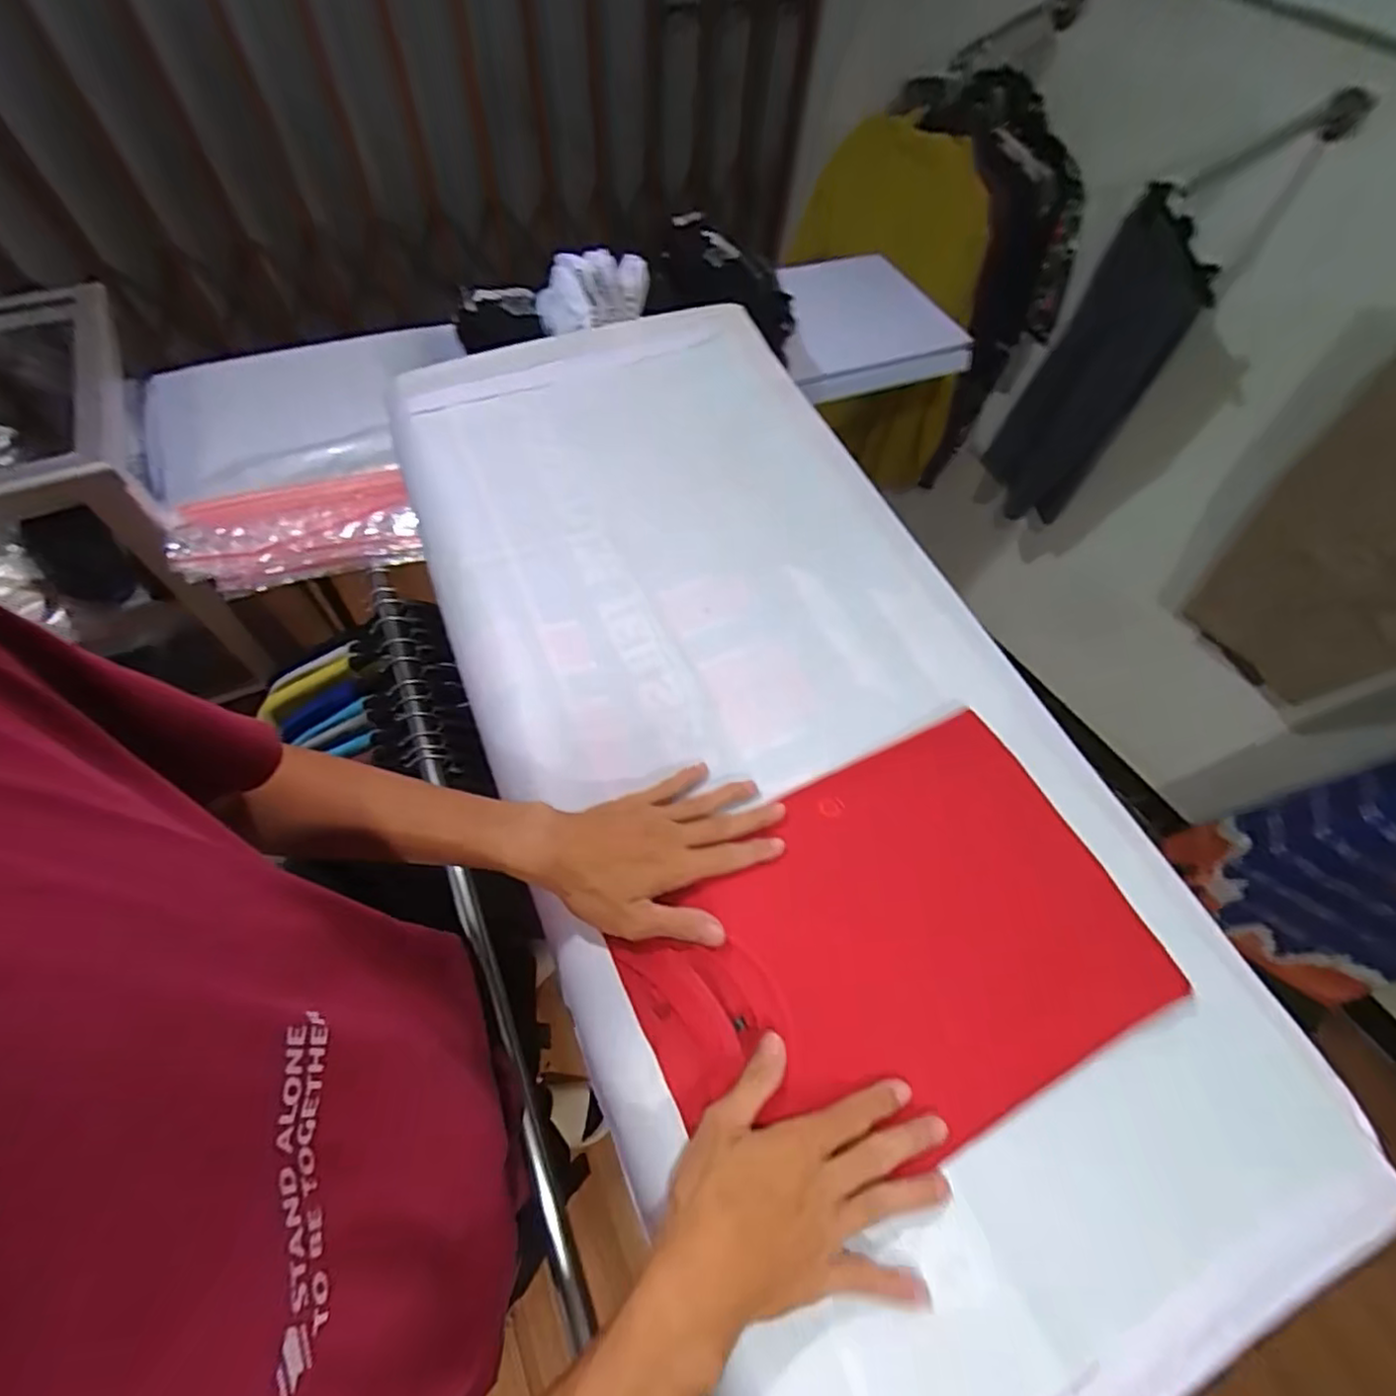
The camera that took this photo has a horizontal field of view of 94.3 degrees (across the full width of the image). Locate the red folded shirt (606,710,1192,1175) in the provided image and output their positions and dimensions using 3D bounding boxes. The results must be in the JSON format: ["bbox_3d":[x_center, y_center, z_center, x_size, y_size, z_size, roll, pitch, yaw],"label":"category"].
[{"bbox_3d":[0.136,0.180,0.471,0.348,0.027,0.248,-23,65,-16],"label":"red folded shirt"}]

